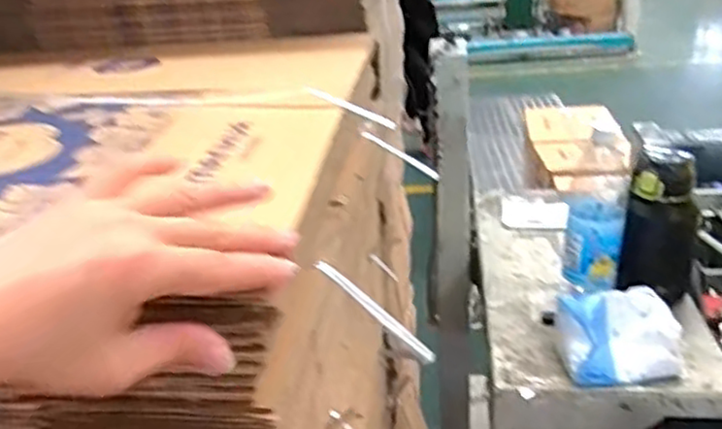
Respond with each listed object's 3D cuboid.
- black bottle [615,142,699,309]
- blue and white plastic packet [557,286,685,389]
[{"bbox_3d":[0.368,0.010,0.856,0.078,0.182,0.086,8,28,27],"label":"black bottle"},{"bbox_3d":[0.282,0.133,0.764,0.120,0.079,0.069,-2,25,8],"label":"blue and white plastic packet"}]

